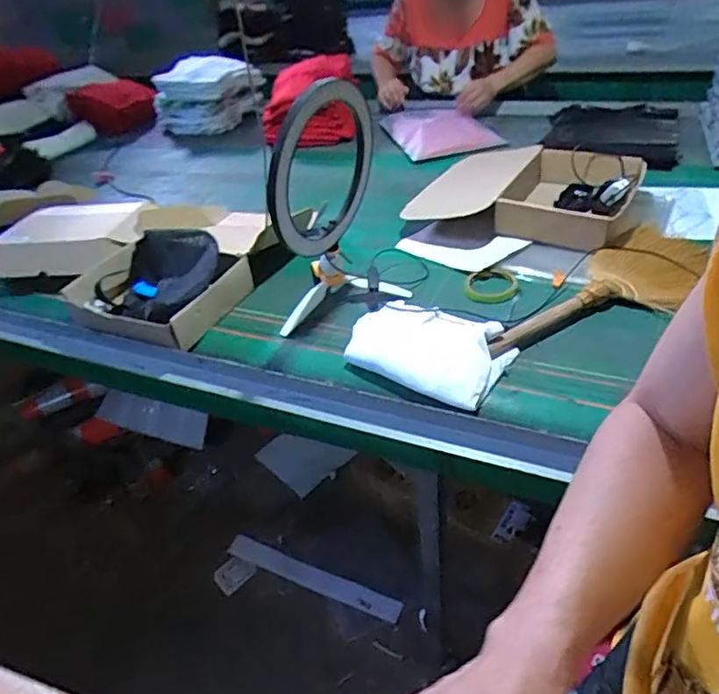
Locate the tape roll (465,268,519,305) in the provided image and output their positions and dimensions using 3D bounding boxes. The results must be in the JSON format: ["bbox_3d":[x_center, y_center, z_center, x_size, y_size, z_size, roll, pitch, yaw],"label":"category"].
[{"bbox_3d":[0.226,-0.104,0.971,0.088,0.014,0.097,-5,39,5],"label":"tape roll"}]

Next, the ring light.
[{"bbox_3d":[-0.048,-0.276,0.848,0.037,0.247,0.242,26,58,22],"label":"ring light"}]

